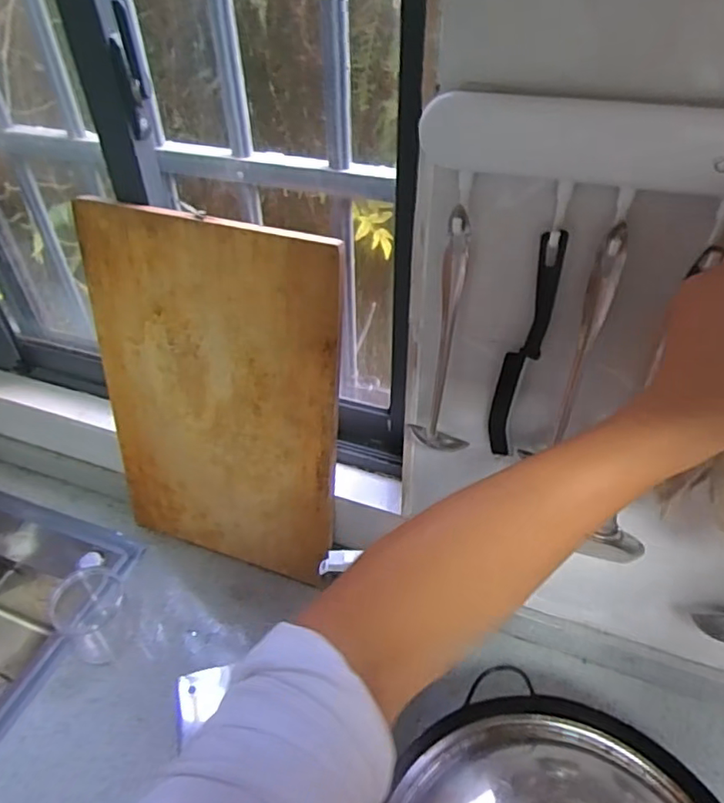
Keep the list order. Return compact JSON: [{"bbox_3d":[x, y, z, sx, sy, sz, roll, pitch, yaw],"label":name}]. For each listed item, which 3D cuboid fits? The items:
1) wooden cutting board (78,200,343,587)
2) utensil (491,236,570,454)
[{"bbox_3d":[-0.174,0.016,0.694,0.307,0.467,0.015,11,31,12],"label":"wooden cutting board"},{"bbox_3d":[0.133,-0.039,0.470,0.032,0.217,0.015,6,42,8],"label":"utensil"}]

